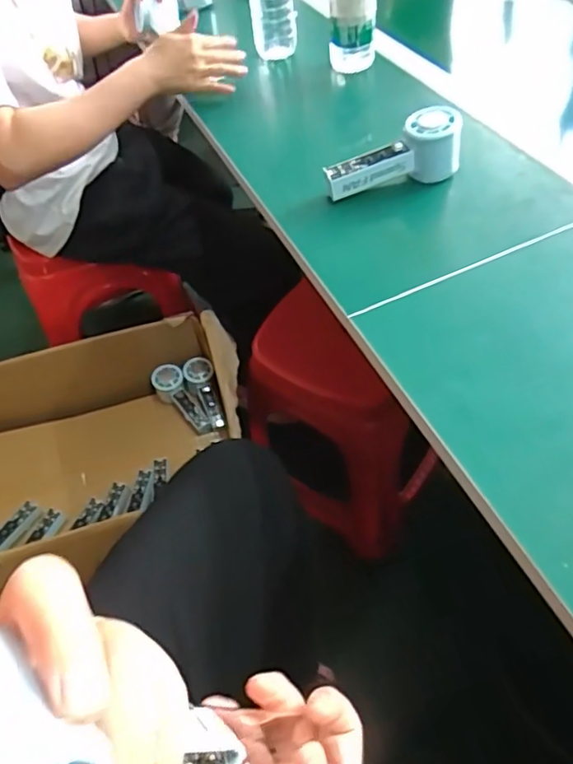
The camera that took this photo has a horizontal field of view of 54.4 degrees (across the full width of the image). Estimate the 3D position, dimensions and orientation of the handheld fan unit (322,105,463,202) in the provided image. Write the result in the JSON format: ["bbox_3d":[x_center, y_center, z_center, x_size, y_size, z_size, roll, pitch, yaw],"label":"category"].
[{"bbox_3d":[0.117,-0.245,0.616,0.152,0.063,0.047,-19,53,4],"label":"handheld fan unit"}]

